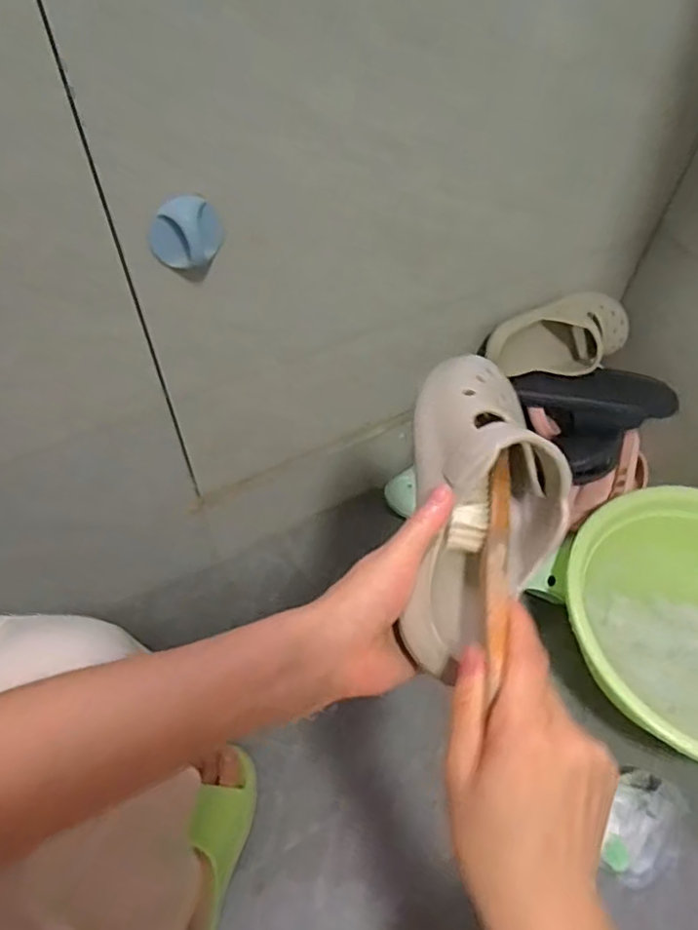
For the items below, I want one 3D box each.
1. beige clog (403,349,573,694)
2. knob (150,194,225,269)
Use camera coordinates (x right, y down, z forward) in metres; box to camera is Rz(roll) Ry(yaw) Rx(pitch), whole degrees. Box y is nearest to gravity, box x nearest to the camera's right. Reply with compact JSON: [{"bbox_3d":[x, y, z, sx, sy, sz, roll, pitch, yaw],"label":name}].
[{"bbox_3d":[0.089,0.022,0.406,0.107,0.092,0.231,13,57,8],"label":"beige clog"},{"bbox_3d":[-0.127,-0.189,0.488,0.062,0.054,0.022,-35,61,-26],"label":"knob"}]

